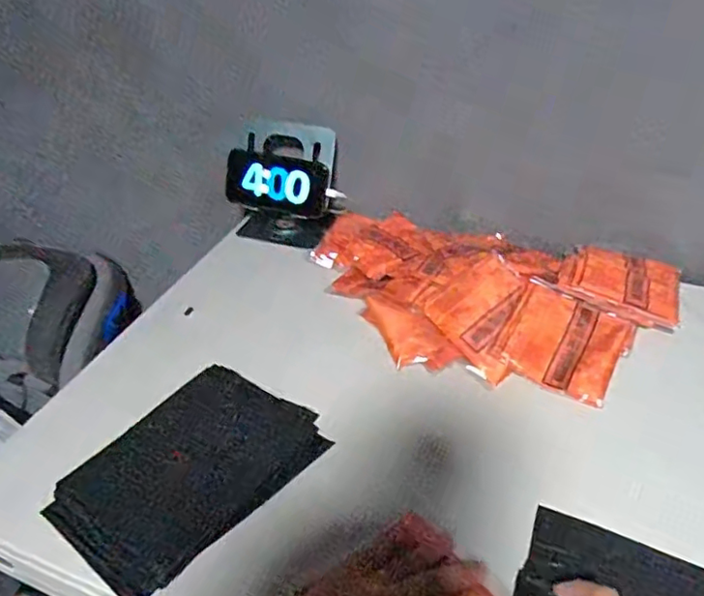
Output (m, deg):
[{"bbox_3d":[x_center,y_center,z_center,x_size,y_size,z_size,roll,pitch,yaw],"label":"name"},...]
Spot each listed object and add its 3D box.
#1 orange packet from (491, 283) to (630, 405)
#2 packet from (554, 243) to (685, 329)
[{"bbox_3d":[0.236,0.047,0.651,0.121,0.005,0.125,26,58,20],"label":"orange packet"},{"bbox_3d":[0.331,-0.016,0.713,0.134,0.026,0.121,19,42,25],"label":"packet"}]

